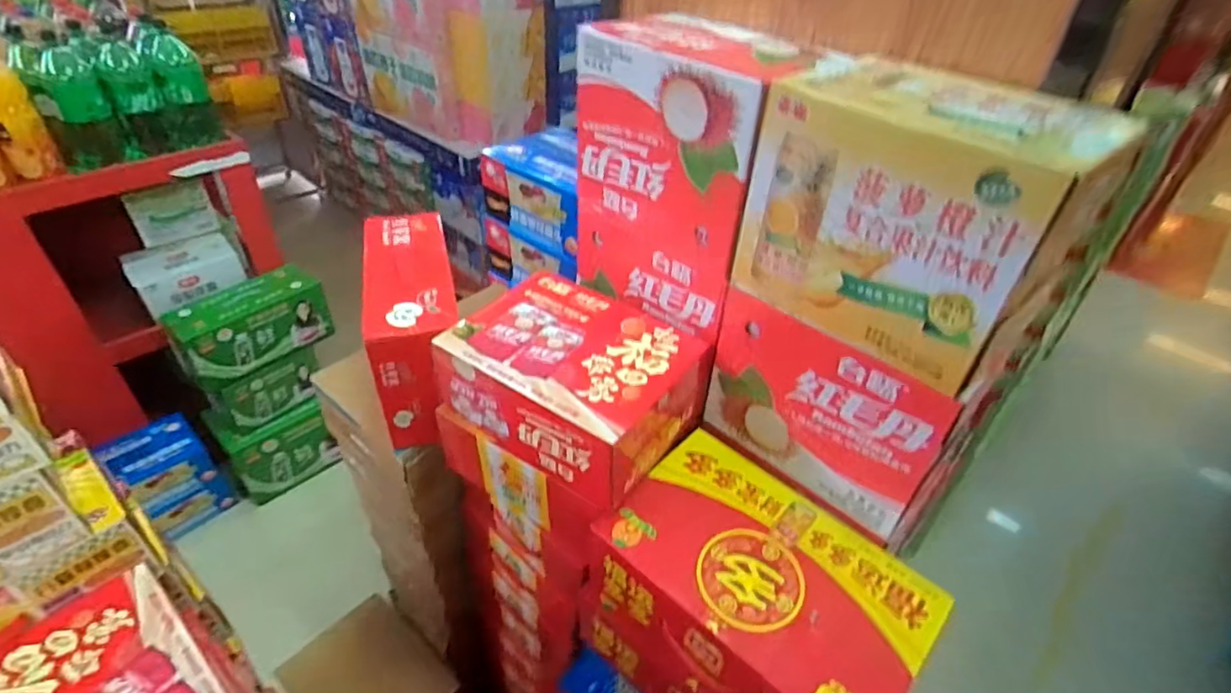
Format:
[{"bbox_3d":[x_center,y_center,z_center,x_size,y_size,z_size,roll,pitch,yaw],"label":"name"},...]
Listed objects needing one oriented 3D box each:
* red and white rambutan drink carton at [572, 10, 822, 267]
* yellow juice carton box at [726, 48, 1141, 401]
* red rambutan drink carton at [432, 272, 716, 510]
[{"bbox_3d":[0.101,-0.243,0.739,0.170,0.234,0.263,-30,48,-34],"label":"red and white rambutan drink carton"},{"bbox_3d":[0.279,-0.126,0.580,0.163,0.210,0.249,-26,46,-31],"label":"yellow juice carton box"},{"bbox_3d":[-0.051,0.037,0.772,0.283,0.120,0.225,24,43,25],"label":"red rambutan drink carton"}]

